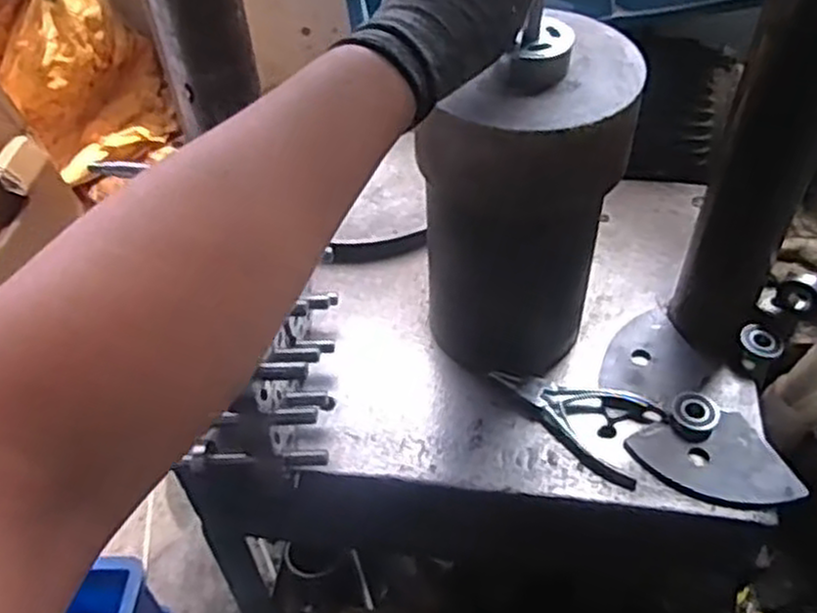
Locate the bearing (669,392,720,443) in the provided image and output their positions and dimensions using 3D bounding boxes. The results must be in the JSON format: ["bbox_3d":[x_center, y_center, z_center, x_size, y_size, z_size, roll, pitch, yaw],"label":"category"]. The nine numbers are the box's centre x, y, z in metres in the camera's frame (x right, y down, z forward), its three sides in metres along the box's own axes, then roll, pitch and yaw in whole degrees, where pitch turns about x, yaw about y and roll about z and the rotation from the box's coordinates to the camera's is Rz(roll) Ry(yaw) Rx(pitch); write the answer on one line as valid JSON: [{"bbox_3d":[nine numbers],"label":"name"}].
[{"bbox_3d":[0.224,0.088,0.608,0.035,0.020,0.036,-2,47,2],"label":"bearing"}]

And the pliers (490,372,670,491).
[{"bbox_3d":[0.133,0.079,0.612,0.127,0.021,0.074,27,54,25],"label":"pliers"}]

